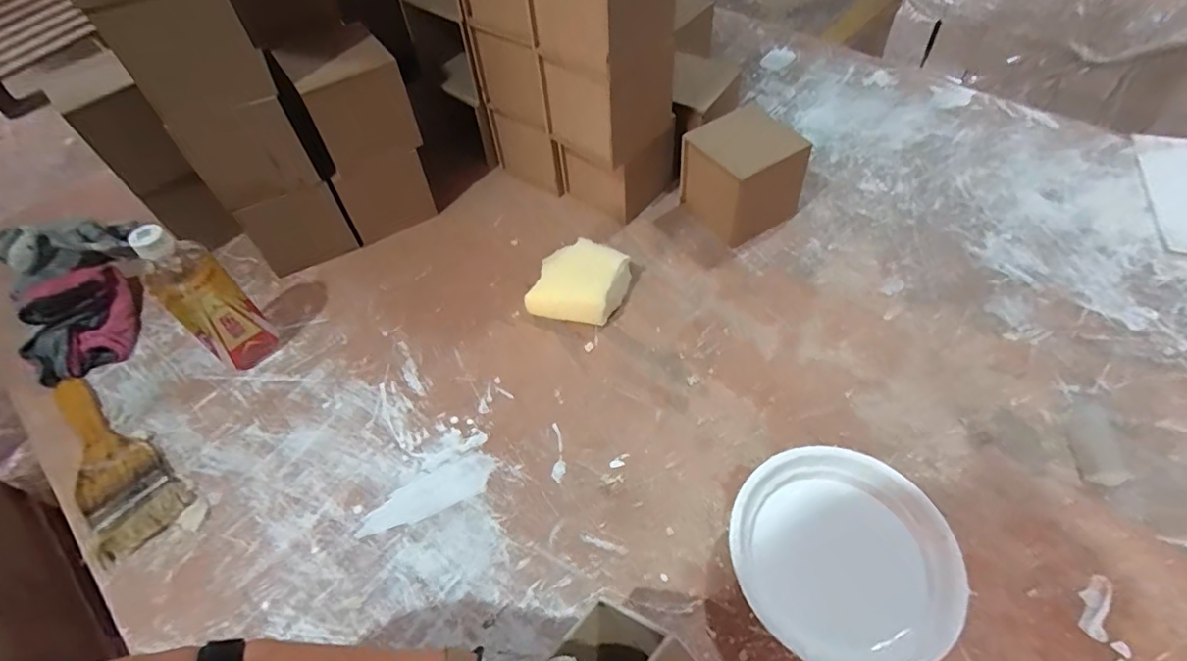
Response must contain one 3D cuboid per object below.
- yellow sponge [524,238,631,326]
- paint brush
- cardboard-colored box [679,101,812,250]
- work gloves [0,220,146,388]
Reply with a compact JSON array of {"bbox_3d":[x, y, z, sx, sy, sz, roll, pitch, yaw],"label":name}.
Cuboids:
[{"bbox_3d":[-0.016,-0.058,0.665,0.105,0.050,0.098,15,56,15],"label":"yellow sponge"},{"bbox_3d":[-0.514,0.129,0.590,0.261,0.015,0.076,32,62,25],"label":"paint brush"},{"bbox_3d":[0.186,-0.200,0.713,0.107,0.119,0.114,-28,57,-16],"label":"cardboard-colored box"},{"bbox_3d":[-0.648,-0.057,0.705,0.144,0.056,0.264,-34,58,-19],"label":"work gloves"}]

